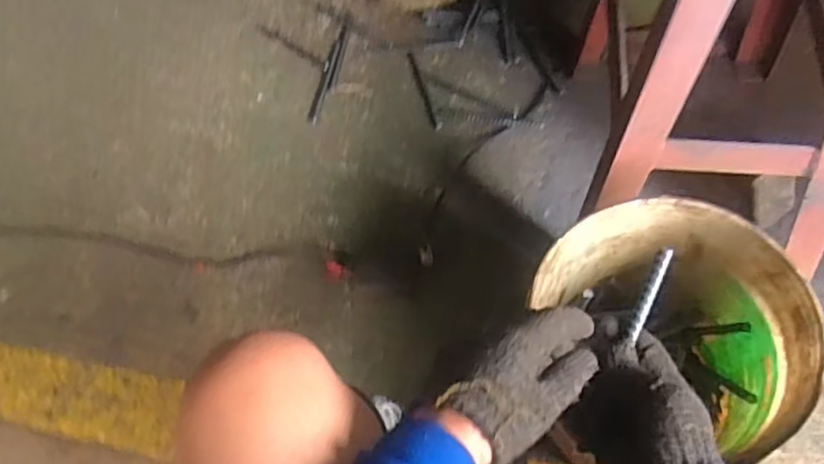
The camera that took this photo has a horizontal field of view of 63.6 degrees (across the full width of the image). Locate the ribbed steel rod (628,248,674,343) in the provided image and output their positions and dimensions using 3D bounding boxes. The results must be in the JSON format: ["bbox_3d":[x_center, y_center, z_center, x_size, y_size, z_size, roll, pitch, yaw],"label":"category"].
[{"bbox_3d":[0.195,0.051,0.546,0.011,0.009,0.079,23,91,16],"label":"ribbed steel rod"}]

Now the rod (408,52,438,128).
[{"bbox_3d":[0.019,-0.272,1.265,0.013,0.012,0.177,-16,63,-2],"label":"rod"}]

